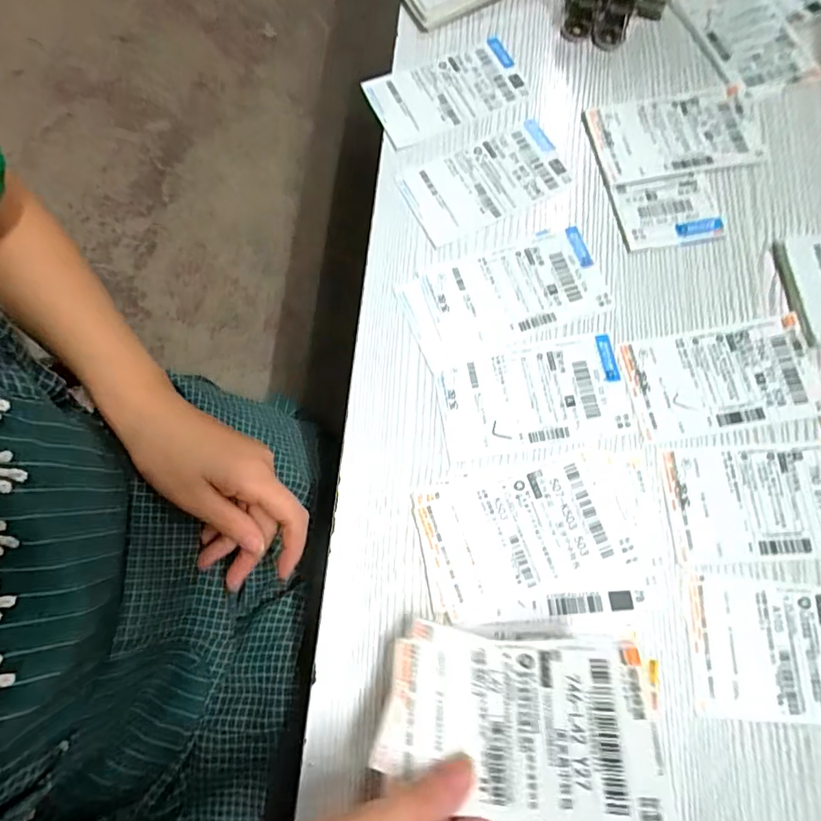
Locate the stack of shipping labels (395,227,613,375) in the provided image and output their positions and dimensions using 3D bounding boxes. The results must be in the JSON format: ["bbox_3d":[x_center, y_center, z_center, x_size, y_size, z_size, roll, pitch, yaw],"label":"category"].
[{"bbox_3d":[0.069,-0.085,0.373,0.143,0.004,0.077,-20,74,-4],"label":"stack of shipping labels"}]

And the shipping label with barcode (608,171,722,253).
[{"bbox_3d":[0.198,-0.154,0.388,0.075,0.004,0.060,-8,74,0],"label":"shipping label with barcode"}]

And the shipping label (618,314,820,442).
[{"bbox_3d":[0.218,-0.022,0.352,0.126,0.004,0.072,-9,74,0],"label":"shipping label"}]

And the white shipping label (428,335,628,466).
[{"bbox_3d":[0.085,-0.008,0.350,0.129,0.004,0.070,-12,74,-1],"label":"white shipping label"}]

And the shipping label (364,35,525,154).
[{"bbox_3d":[0.031,-0.275,0.429,0.128,0.005,0.076,-24,74,-5],"label":"shipping label"}]

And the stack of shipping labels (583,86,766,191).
[{"bbox_3d":[0.215,-0.222,0.406,0.129,0.004,0.079,-10,74,-1],"label":"stack of shipping labels"}]

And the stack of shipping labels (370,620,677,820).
[{"bbox_3d":[0.051,0.160,0.250,0.136,0.004,0.088,-3,52,19],"label":"stack of shipping labels"}]

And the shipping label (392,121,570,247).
[{"bbox_3d":[0.061,-0.184,0.404,0.127,0.004,0.072,-25,74,-5],"label":"shipping label"}]

